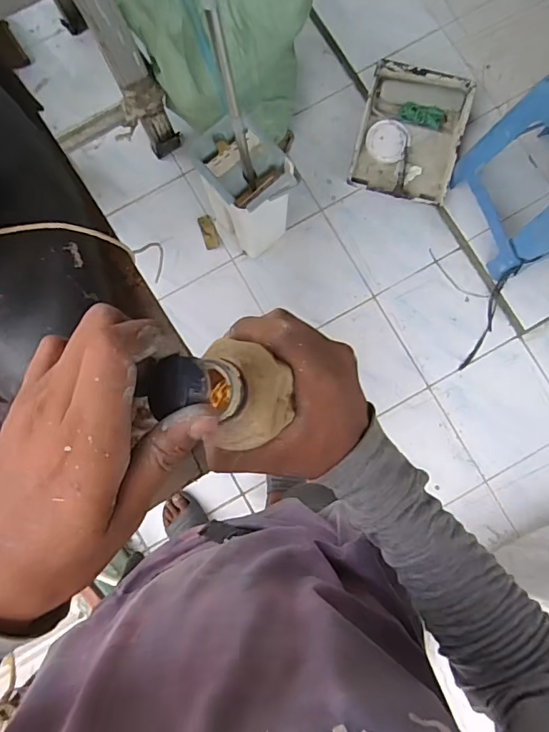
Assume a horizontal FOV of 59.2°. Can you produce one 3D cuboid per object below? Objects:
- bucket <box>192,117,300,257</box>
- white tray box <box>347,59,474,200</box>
[{"bbox_3d":[-0.070,-0.448,1.243,0.197,0.357,0.213,-42,85,-5],"label":"bucket"},{"bbox_3d":[0.390,-0.661,1.392,0.291,0.075,0.365,14,83,1],"label":"white tray box"}]

